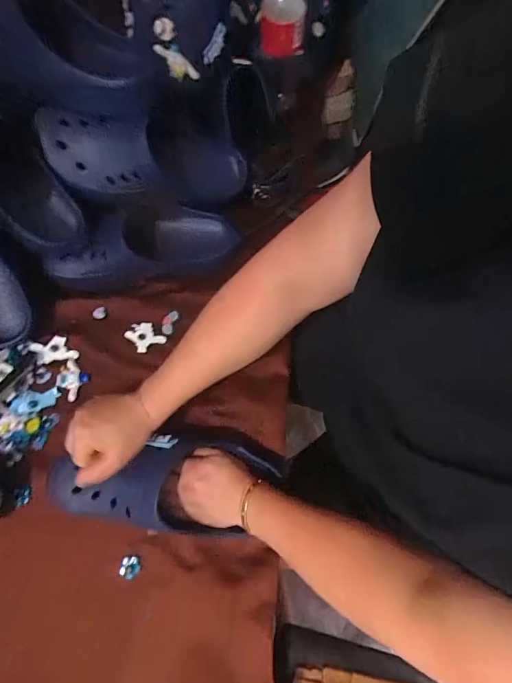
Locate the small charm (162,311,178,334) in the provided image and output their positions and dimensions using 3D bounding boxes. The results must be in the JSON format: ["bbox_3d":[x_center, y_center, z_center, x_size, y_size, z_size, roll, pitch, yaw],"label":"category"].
[{"bbox_3d":[-0.128,-0.030,0.561,0.019,0.007,0.034,27,75,5],"label":"small charm"}]

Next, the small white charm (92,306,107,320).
[{"bbox_3d":[-0.232,-0.043,0.565,0.020,0.004,0.018,-18,76,-7],"label":"small white charm"}]

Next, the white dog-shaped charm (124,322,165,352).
[{"bbox_3d":[-0.162,-0.007,0.556,0.040,0.006,0.050,-43,80,-12],"label":"white dog-shaped charm"}]

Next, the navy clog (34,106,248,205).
[{"bbox_3d":[-0.148,-0.252,0.534,0.270,0.083,0.119,-3,110,-23],"label":"navy clog"}]

